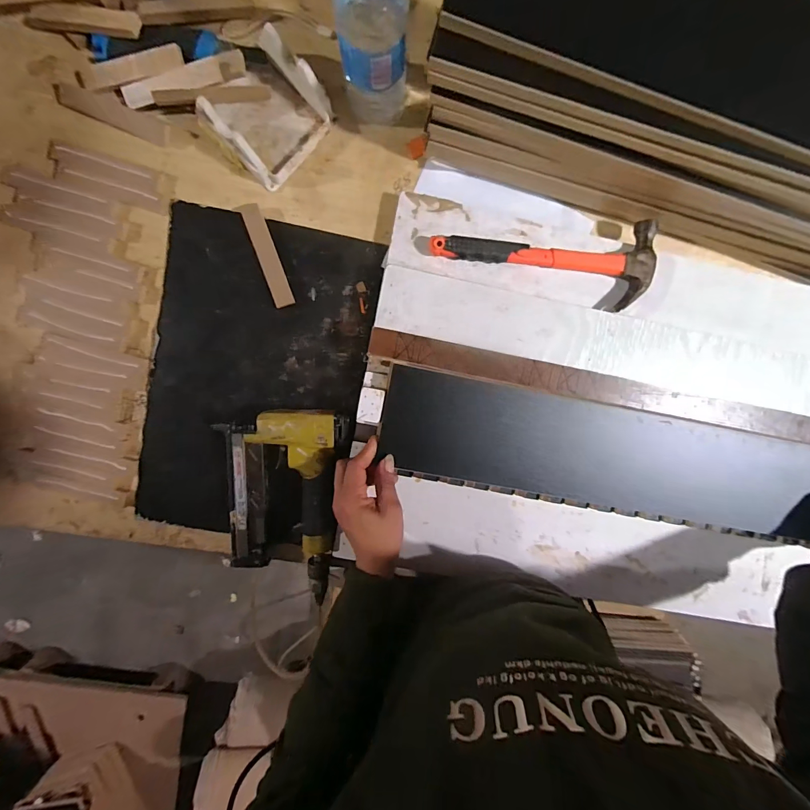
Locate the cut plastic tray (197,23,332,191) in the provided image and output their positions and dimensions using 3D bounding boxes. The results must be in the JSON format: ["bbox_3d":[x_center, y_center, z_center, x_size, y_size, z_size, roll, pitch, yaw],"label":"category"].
[{"bbox_3d":[-0.147,-0.309,0.397,0.100,0.052,0.110,44,94,-7],"label":"cut plastic tray"}]

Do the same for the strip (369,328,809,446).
[{"bbox_3d":[0.262,-0.012,0.431,0.605,0.018,0.034,11,98,-4],"label":"strip"}]

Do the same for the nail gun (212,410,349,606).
[{"bbox_3d":[-0.150,0.112,0.458,0.139,0.049,0.227,8,98,-4],"label":"nail gun"}]

